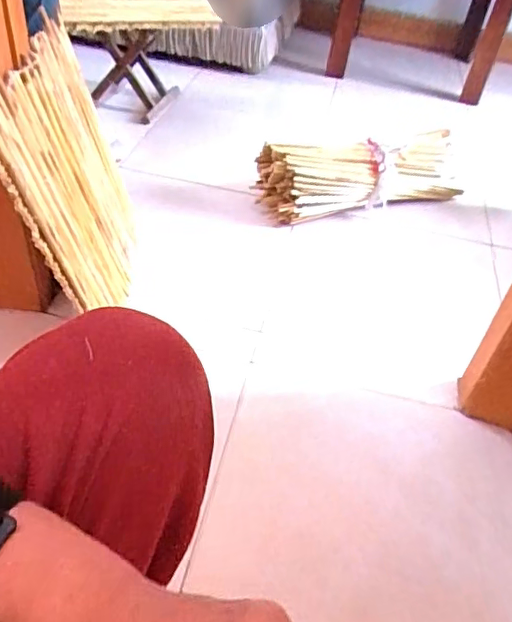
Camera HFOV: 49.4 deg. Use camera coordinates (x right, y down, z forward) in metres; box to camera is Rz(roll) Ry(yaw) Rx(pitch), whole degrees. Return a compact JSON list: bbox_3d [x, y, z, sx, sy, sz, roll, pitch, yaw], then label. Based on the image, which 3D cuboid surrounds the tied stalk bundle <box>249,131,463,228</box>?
[{"bbox_3d":[0.283,-0.339,1.431,0.539,0.176,0.151,-10,45,-19],"label":"tied stalk bundle"}]

